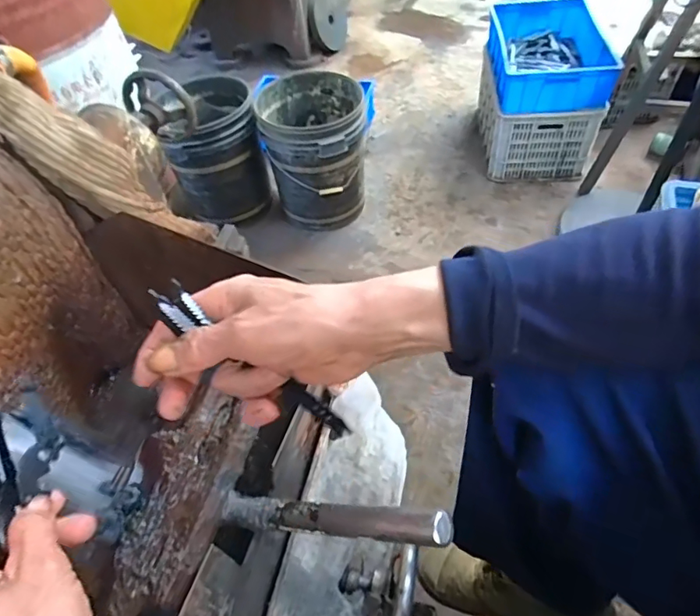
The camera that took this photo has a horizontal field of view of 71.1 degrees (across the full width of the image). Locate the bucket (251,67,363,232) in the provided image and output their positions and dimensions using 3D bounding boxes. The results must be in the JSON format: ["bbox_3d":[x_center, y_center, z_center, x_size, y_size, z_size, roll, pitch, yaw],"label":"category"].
[{"bbox_3d":[-0.119,-0.522,1.718,0.348,0.403,0.389,-5,51,1],"label":"bucket"}]

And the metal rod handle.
[{"bbox_3d":[-0.017,0.132,0.313,0.178,0.019,0.019,-14,43,38],"label":"metal rod handle"}]

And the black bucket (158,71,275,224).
[{"bbox_3d":[-0.465,-0.541,1.766,0.306,0.371,0.372,-13,52,-5],"label":"black bucket"}]

